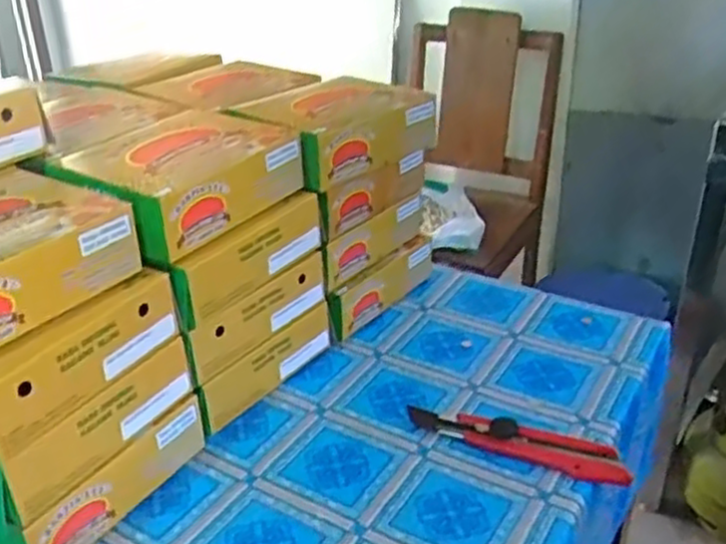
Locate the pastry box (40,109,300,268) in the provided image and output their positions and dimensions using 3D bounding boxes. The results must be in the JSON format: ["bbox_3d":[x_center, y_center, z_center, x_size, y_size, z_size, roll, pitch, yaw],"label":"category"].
[{"bbox_3d":[-0.146,-0.077,0.607,0.127,0.054,0.169,19,34,34],"label":"pastry box"}]

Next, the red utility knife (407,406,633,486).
[{"bbox_3d":[0.117,0.130,0.591,0.174,0.023,0.025,15,33,26],"label":"red utility knife"}]

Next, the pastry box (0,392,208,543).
[{"bbox_3d":[-0.223,0.135,0.555,0.133,0.063,0.167,15,33,27],"label":"pastry box"}]

